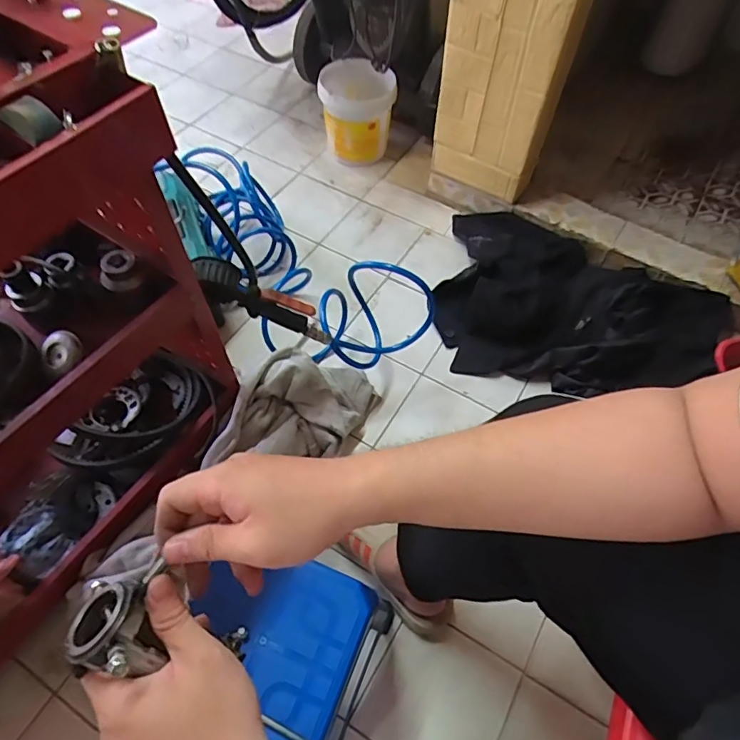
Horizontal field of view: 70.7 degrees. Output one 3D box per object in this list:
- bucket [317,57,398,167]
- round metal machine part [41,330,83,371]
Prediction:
[{"bbox_3d":[-0.030,-0.708,1.422,0.191,0.211,0.191,-1,58,1],"label":"bucket"},{"bbox_3d":[-0.392,-0.026,0.660,0.055,0.016,0.046,39,65,20],"label":"round metal machine part"}]

